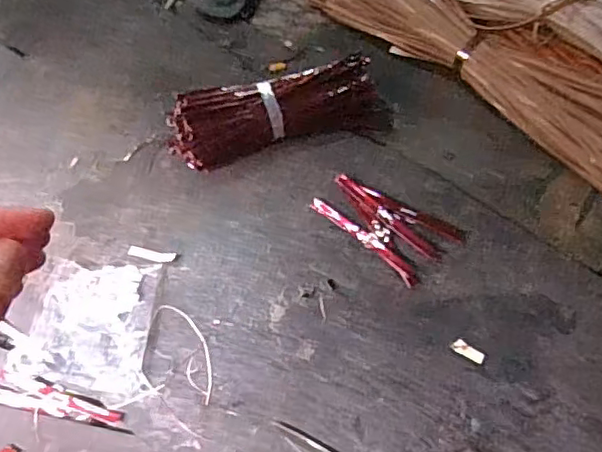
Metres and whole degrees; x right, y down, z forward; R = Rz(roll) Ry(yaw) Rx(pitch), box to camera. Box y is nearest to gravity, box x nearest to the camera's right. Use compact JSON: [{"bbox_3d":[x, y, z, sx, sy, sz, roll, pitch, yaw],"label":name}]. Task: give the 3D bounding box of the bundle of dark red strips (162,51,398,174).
[{"bbox_3d":[-0.030,-0.137,0.731,0.267,0.056,0.086,-16,65,-6],"label":"bundle of dark red strips"}]

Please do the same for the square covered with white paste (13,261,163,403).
[{"bbox_3d":[-0.217,0.101,0.620,0.116,0.035,0.144,4,64,2],"label":"square covered with white paste"}]

